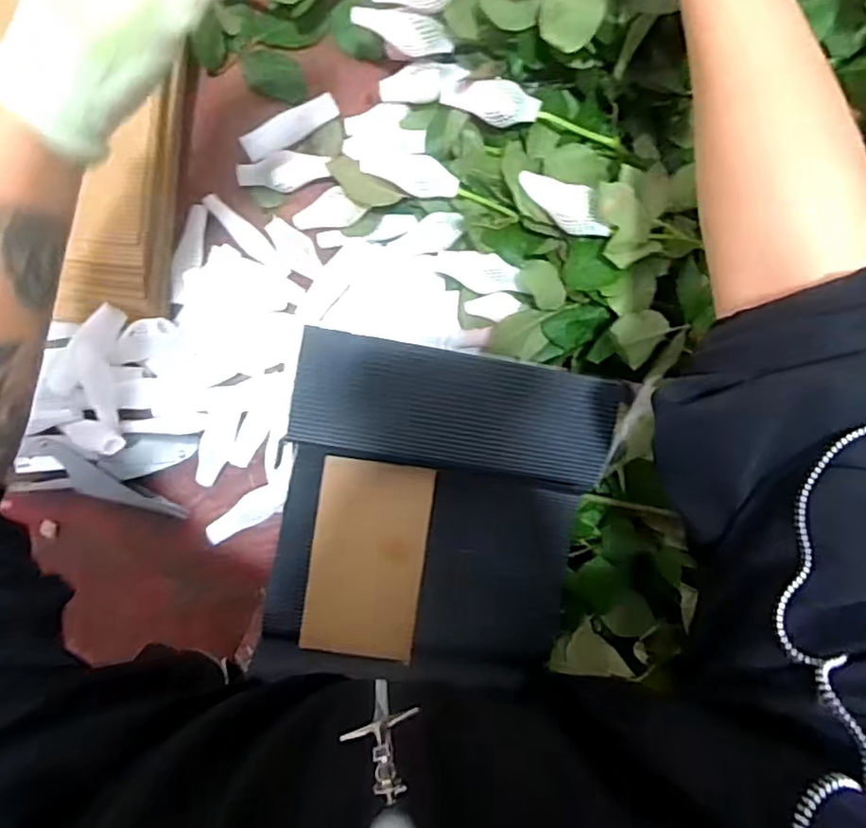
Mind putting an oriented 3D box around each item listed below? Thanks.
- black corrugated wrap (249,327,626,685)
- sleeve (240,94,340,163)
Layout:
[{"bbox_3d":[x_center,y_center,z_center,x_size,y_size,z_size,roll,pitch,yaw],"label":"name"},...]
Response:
[{"bbox_3d":[0.001,0.075,0.418,0.217,0.092,0.239,9,91,-8],"label":"black corrugated wrap"},{"bbox_3d":[-0.125,-0.255,0.534,0.090,0.012,0.030,-34,96,-5],"label":"sleeve"}]

